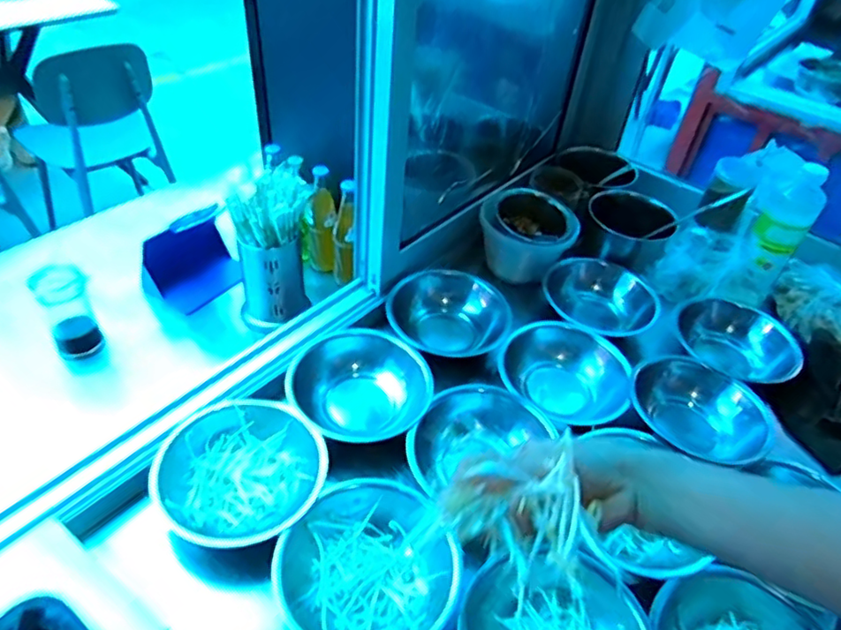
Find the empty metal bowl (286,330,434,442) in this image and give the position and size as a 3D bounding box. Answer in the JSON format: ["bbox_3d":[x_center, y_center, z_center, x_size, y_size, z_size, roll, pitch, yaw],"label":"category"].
[{"bbox_3d":[-0.079,0.102,0.791,0.189,0.062,0.163,-8,44,-15],"label":"empty metal bowl"}]

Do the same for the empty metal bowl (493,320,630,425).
[{"bbox_3d":[0.202,0.089,0.844,0.179,0.053,0.172,4,42,-3],"label":"empty metal bowl"}]

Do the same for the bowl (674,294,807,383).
[{"bbox_3d":[0.497,0.049,0.936,0.173,0.056,0.188,-30,54,-33],"label":"bowl"}]

